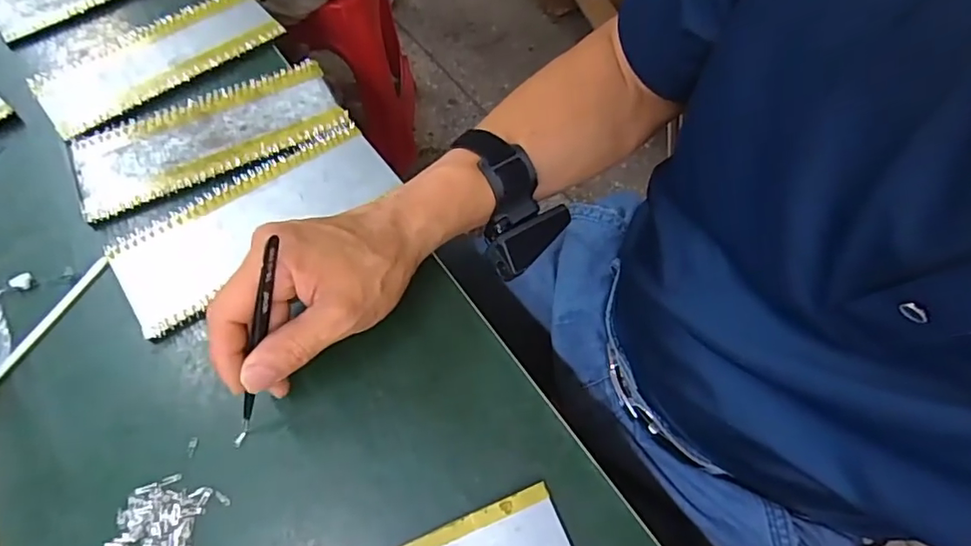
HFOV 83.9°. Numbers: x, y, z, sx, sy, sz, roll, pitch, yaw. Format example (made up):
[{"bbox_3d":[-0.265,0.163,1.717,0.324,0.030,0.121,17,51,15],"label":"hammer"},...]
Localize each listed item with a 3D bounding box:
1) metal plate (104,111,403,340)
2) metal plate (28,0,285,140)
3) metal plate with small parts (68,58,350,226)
[{"bbox_3d":[-0.165,-0.041,0.395,0.199,0.006,0.082,-35,70,-18],"label":"metal plate"},{"bbox_3d":[-0.282,-0.191,0.467,0.199,0.006,0.087,-36,70,-18],"label":"metal plate"},{"bbox_3d":[-0.218,-0.111,0.426,0.199,0.005,0.083,-25,67,-14],"label":"metal plate with small parts"}]

